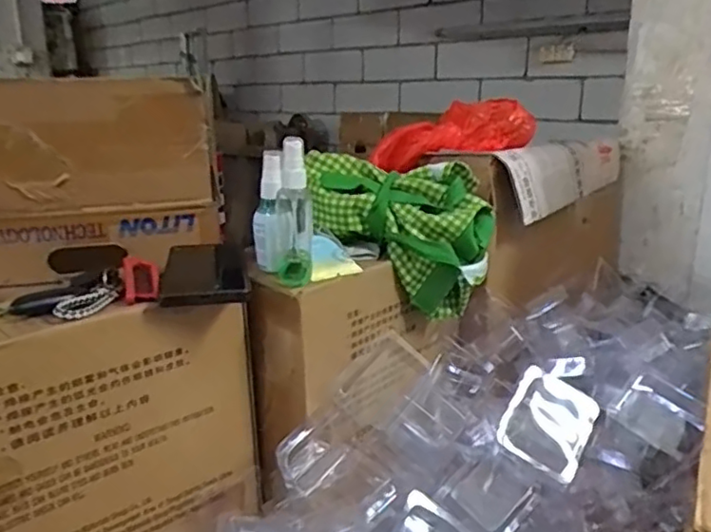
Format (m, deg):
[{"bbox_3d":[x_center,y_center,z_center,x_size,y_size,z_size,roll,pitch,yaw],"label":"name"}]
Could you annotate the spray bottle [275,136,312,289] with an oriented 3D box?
[{"bbox_3d":[-0.060,-0.051,0.606,0.031,0.138,0.037,-4,16,-11],"label":"spray bottle"}]

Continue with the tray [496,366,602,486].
[{"bbox_3d":[0.180,0.146,0.584,0.078,0.085,0.016,32,-17,5],"label":"tray"}]

